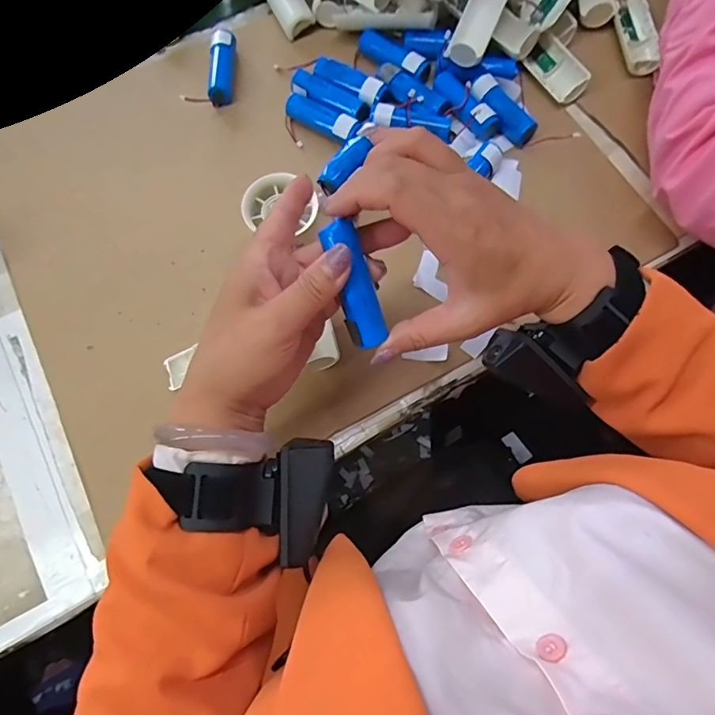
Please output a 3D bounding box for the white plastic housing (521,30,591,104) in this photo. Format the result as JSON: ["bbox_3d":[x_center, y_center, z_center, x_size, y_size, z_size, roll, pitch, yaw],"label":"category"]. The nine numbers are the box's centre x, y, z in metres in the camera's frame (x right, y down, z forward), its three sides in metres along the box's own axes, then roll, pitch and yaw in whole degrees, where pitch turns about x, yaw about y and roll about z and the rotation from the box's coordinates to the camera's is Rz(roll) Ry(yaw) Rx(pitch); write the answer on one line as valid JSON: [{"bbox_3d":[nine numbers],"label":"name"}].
[{"bbox_3d":[0.183,-0.268,0.457,0.031,0.018,0.067,-33,76,-8],"label":"white plastic housing"}]

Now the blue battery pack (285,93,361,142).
[{"bbox_3d":[-0.032,-0.216,0.449,0.073,0.024,0.023,35,77,11],"label":"blue battery pack"}]

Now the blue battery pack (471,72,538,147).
[{"bbox_3d":[0.131,-0.223,0.446,0.026,0.018,0.072,-36,76,-9],"label":"blue battery pack"}]

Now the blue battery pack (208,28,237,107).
[{"bbox_3d":[-0.127,-0.274,0.469,0.024,0.023,0.069,-3,73,0],"label":"blue battery pack"}]

